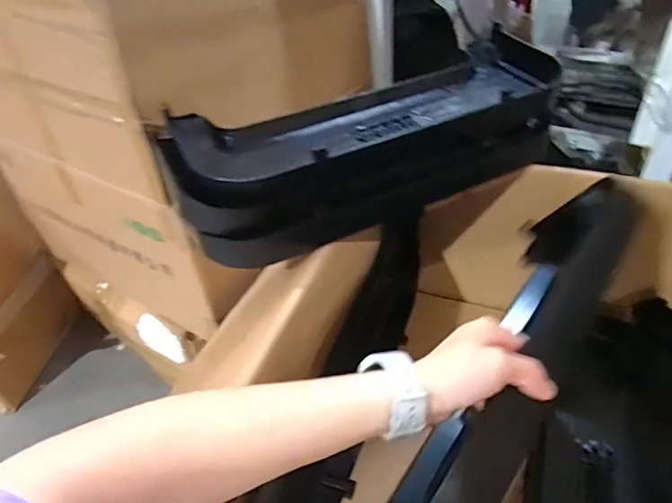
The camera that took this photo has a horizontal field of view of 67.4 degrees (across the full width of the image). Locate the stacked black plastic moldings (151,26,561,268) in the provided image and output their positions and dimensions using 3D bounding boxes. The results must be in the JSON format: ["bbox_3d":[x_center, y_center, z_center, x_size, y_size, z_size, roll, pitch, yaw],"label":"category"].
[{"bbox_3d":[0.050,-0.146,0.633,0.503,0.104,0.222,-25,45,-20],"label":"stacked black plastic moldings"}]

